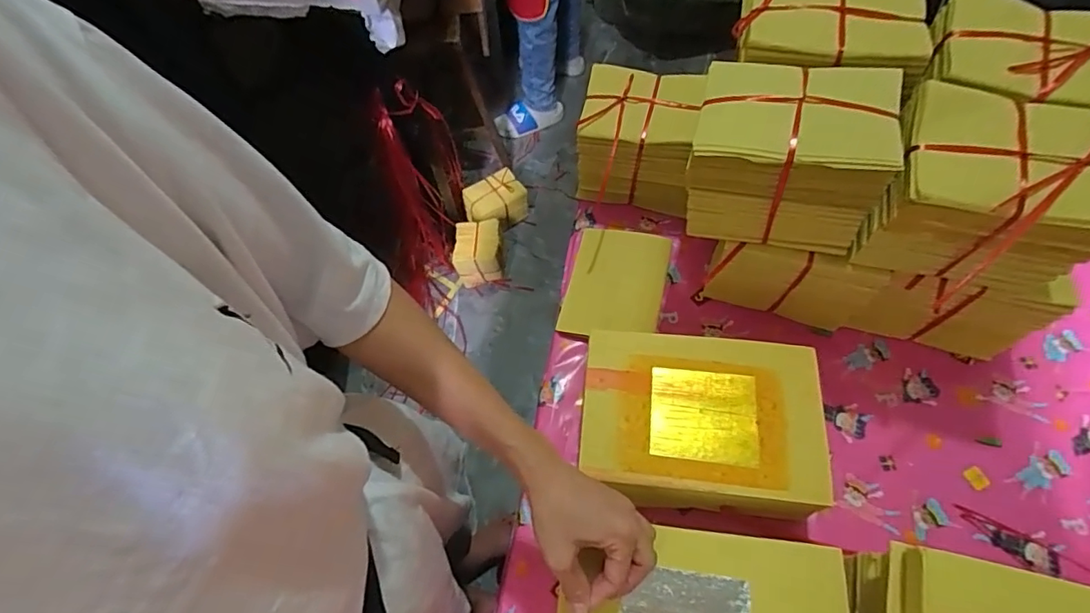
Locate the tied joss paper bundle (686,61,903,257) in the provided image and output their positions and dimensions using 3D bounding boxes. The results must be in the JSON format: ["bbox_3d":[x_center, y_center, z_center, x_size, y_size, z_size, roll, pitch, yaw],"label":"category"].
[{"bbox_3d":[0.225,-0.145,0.509,0.164,0.135,0.113,13,65,10],"label":"tied joss paper bundle"}]

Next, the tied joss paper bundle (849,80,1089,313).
[{"bbox_3d":[0.383,-0.098,0.482,0.166,0.137,0.115,10,64,9],"label":"tied joss paper bundle"}]

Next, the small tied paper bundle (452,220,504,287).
[{"bbox_3d":[-0.190,-0.152,1.547,0.140,0.163,0.129,-6,63,1],"label":"small tied paper bundle"}]

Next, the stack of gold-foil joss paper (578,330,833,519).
[{"bbox_3d":[0.156,0.126,0.556,0.229,0.088,0.169,4,63,6],"label":"stack of gold-foil joss paper"}]

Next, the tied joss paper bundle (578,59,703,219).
[{"bbox_3d":[0.129,-0.211,0.696,0.161,0.135,0.118,14,65,11],"label":"tied joss paper bundle"}]

